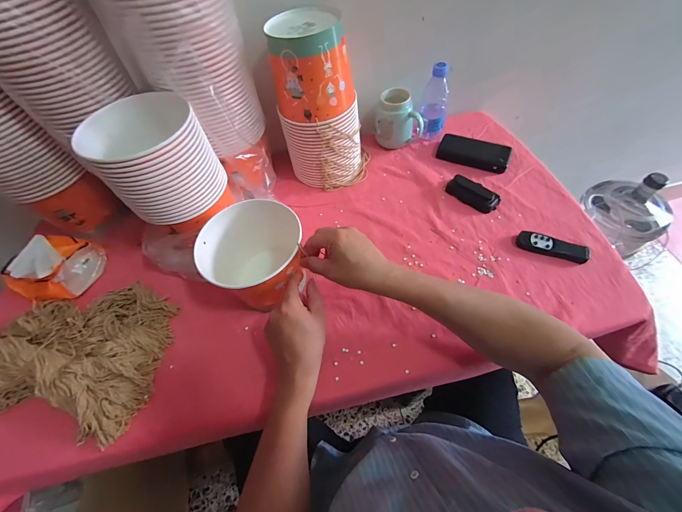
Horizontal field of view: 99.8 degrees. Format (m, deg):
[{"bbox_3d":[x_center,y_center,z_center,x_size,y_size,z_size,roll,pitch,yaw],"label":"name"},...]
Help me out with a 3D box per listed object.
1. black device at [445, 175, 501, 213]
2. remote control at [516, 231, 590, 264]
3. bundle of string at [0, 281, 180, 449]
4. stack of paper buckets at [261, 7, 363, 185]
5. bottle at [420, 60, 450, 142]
[{"bbox_3d":[0.279,-0.133,0.607,0.048,0.019,0.106,-40,63,-18],"label":"black device"},{"bbox_3d":[0.389,-0.016,0.528,0.116,0.016,0.037,19,61,16],"label":"remote control"},{"bbox_3d":[-0.468,0.161,0.472,0.330,0.054,0.232,-1,58,4],"label":"bundle of string"},{"bbox_3d":[-0.038,-0.283,0.574,0.167,0.284,0.127,-9,58,-1],"label":"stack of paper buckets"},{"bbox_3d":[0.220,-0.360,0.674,0.060,0.156,0.065,7,59,9],"label":"bottle"}]

